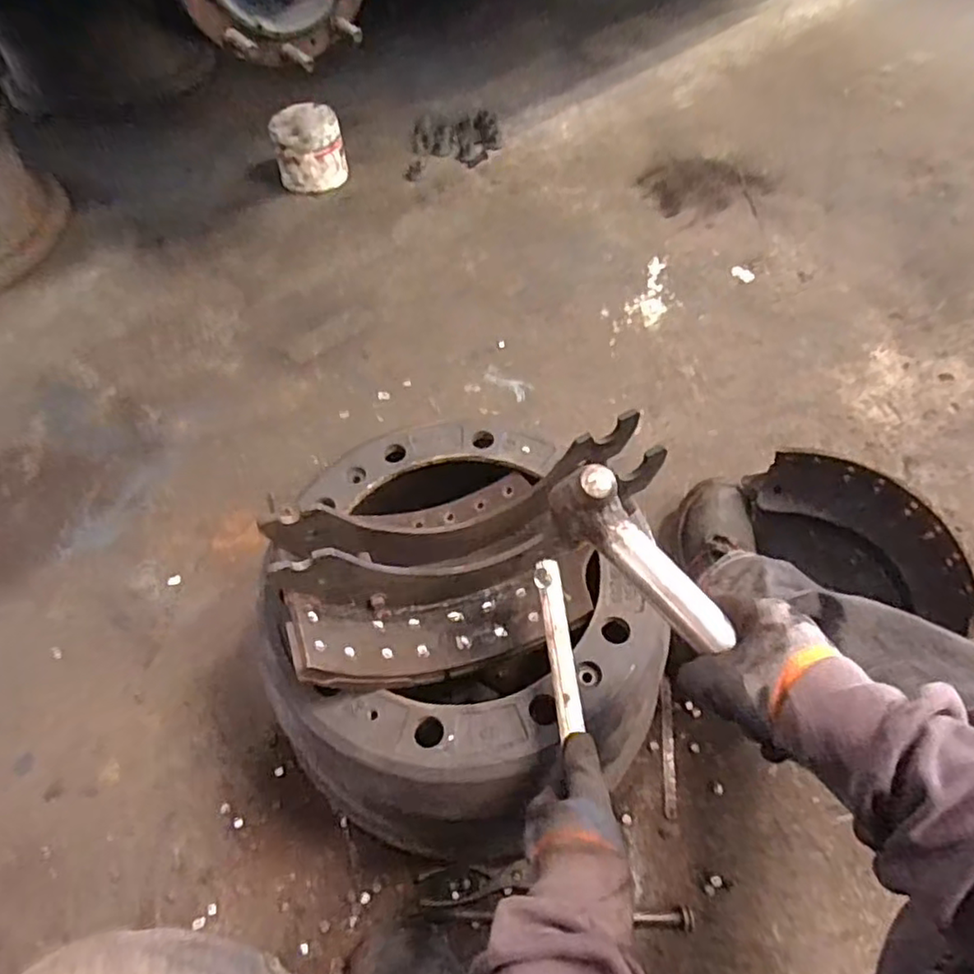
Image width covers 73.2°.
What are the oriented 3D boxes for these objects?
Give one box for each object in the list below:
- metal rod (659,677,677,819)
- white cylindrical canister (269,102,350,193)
[{"bbox_3d":[0.219,0.311,0.793,0.014,0.009,0.158,4,54,3],"label":"metal rod"},{"bbox_3d":[-0.416,-0.795,1.525,0.158,0.133,0.177,-16,56,-11],"label":"white cylindrical canister"}]

